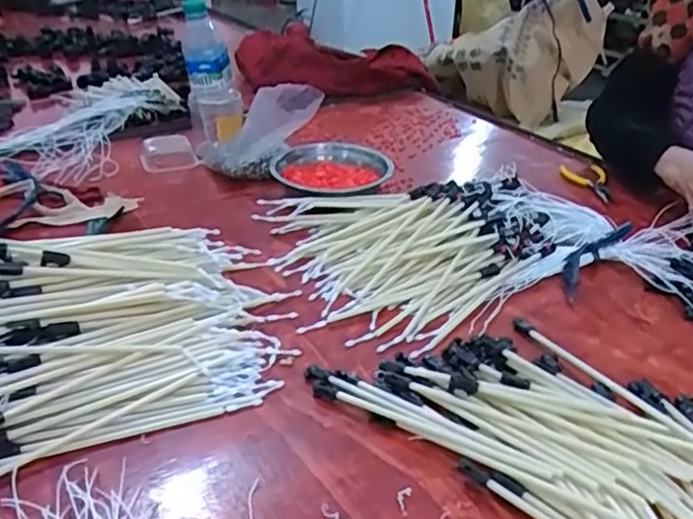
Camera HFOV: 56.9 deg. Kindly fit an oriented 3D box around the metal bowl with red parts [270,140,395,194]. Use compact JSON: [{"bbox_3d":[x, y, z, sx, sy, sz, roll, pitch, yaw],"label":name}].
[{"bbox_3d":[-0.019,-0.116,0.881,0.162,0.041,0.142,-4,30,-10],"label":"metal bowl with red parts"}]

